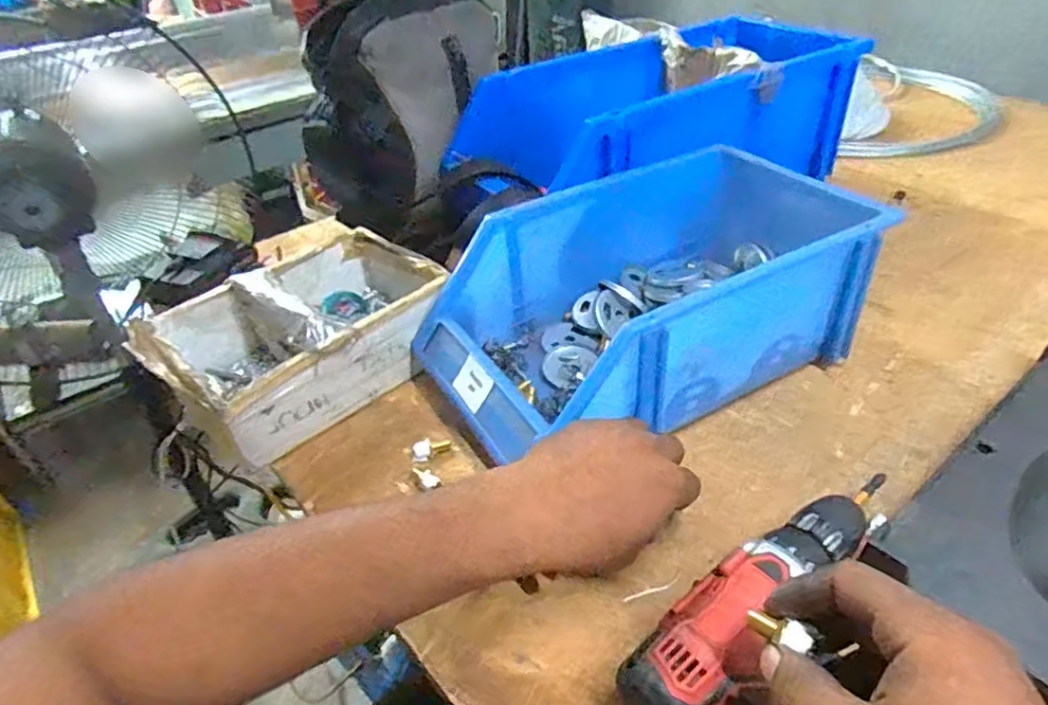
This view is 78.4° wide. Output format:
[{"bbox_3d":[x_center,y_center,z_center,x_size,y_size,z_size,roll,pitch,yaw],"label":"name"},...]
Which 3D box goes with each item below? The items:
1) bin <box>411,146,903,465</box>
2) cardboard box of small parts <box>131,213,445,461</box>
[{"bbox_3d":[0.095,-0.045,0.521,0.329,0.122,0.199,-21,40,-20],"label":"bin"},{"bbox_3d":[-0.186,-0.021,0.555,0.227,0.089,0.153,-33,45,-32],"label":"cardboard box of small parts"}]

